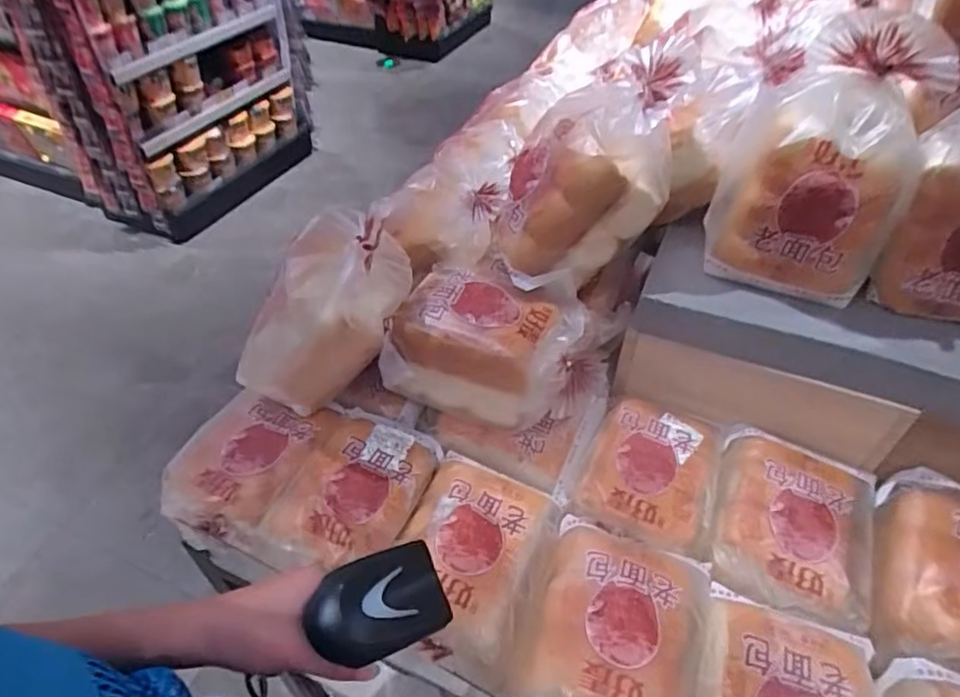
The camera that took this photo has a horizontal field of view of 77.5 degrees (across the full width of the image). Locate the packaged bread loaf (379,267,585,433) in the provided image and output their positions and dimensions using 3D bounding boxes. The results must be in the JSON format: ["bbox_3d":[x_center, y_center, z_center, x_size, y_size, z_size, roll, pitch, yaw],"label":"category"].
[{"bbox_3d":[0.004,0.004,0.677,0.189,0.132,0.121,14,47,14],"label":"packaged bread loaf"}]

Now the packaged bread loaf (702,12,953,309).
[{"bbox_3d":[0.332,-0.185,0.585,0.156,0.242,0.110,17,47,16],"label":"packaged bread loaf"}]

